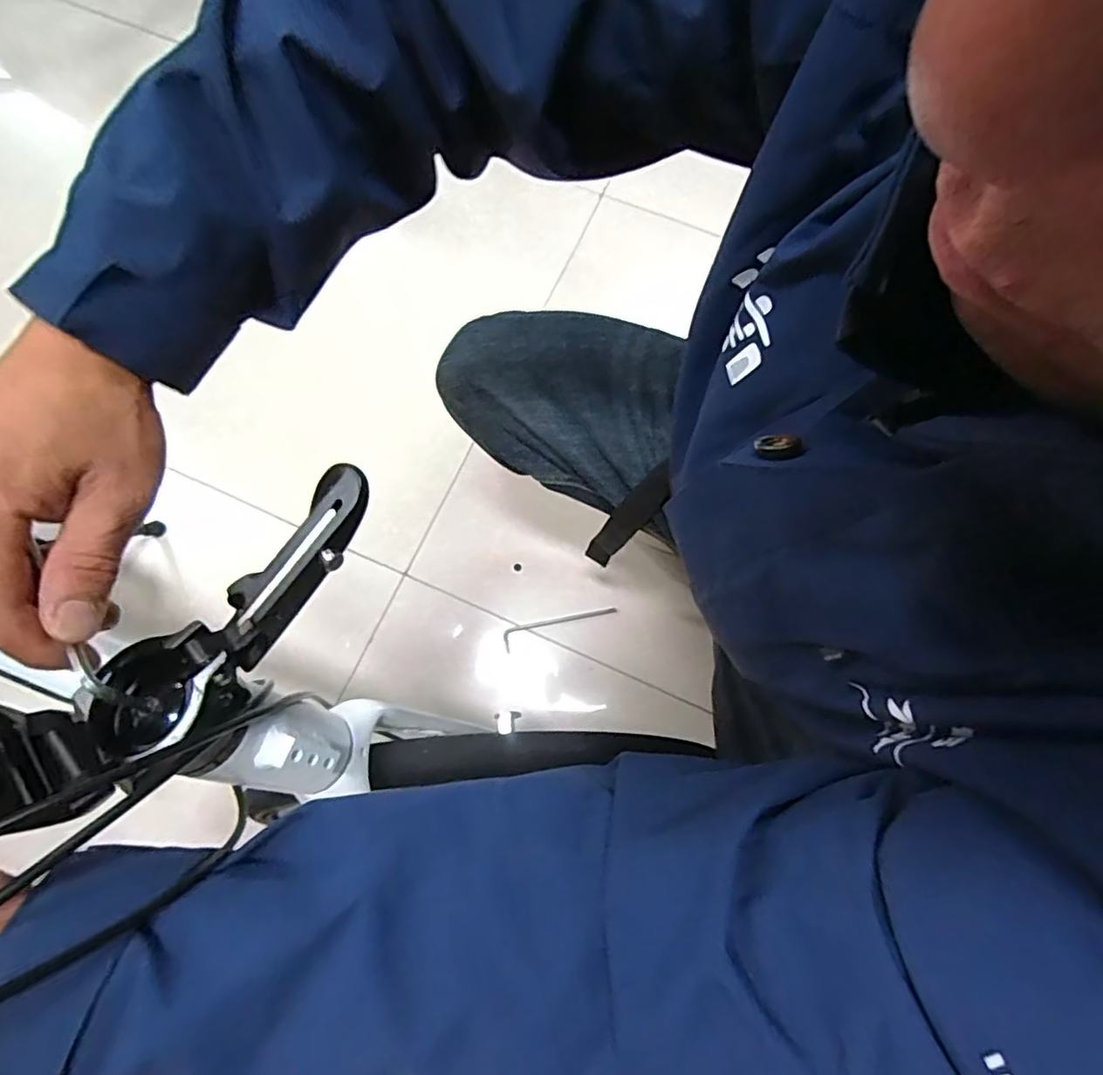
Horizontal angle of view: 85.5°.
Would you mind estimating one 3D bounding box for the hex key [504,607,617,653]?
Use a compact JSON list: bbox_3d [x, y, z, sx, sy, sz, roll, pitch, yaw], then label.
[{"bbox_3d":[0.011,0.126,0.892,0.172,0.005,0.031,-20,75,-7],"label":"hex key"}]

